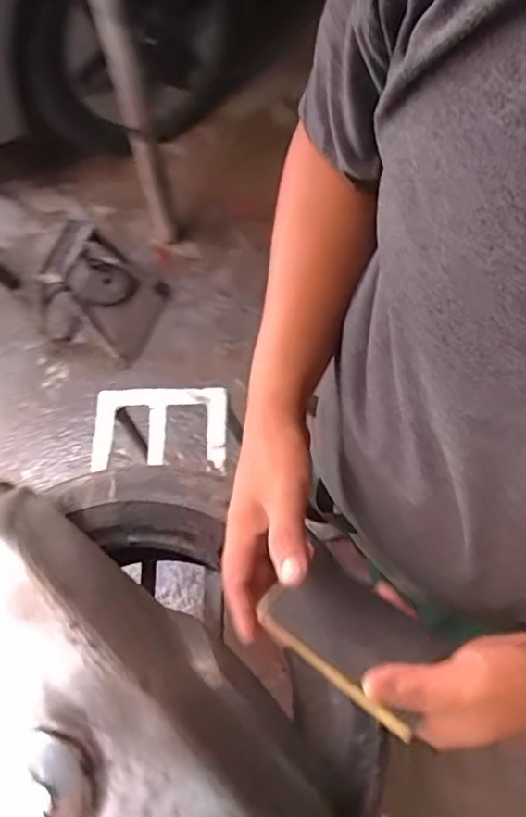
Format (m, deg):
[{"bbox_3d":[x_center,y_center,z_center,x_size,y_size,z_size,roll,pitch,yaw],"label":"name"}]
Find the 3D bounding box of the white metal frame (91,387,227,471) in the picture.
[{"bbox_3d":[-0.166,0.030,0.895,0.219,0.023,0.123,-2,81,8],"label":"white metal frame"}]

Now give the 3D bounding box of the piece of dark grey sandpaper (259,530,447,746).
[{"bbox_3d":[0.058,0.141,0.364,0.111,0.011,0.077,27,44,33],"label":"piece of dark grey sandpaper"}]

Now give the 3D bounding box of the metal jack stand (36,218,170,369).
[{"bbox_3d":[-0.444,-0.340,1.469,0.272,0.335,0.281,23,71,8],"label":"metal jack stand"}]

